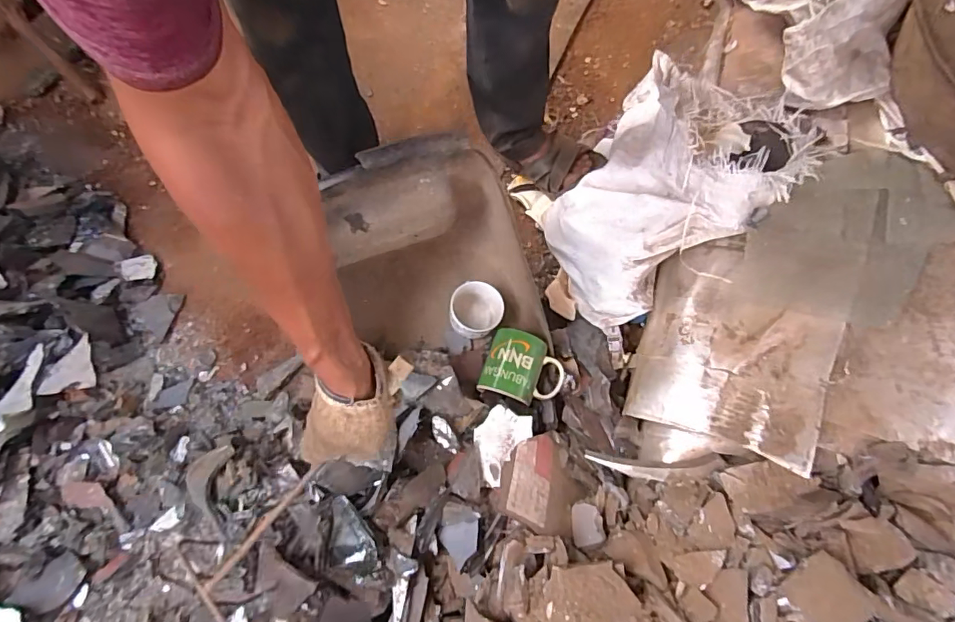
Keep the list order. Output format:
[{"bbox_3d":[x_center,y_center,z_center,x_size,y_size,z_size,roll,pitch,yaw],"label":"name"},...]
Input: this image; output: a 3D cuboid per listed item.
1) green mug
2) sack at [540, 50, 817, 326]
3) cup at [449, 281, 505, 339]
[{"bbox_3d":[0.068,0.085,0.749,0.116,0.068,0.101,19,72,4],"label":"green mug"},{"bbox_3d":[0.251,-0.203,0.783,0.347,0.253,0.316,-35,77,-13],"label":"sack"},{"bbox_3d":[-0.007,0.000,0.793,0.083,0.044,0.086,1,72,-2],"label":"cup"}]

